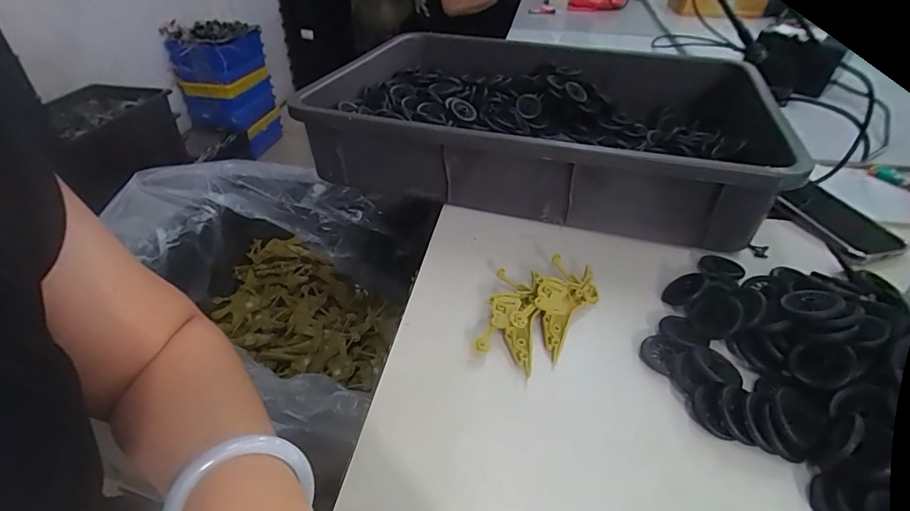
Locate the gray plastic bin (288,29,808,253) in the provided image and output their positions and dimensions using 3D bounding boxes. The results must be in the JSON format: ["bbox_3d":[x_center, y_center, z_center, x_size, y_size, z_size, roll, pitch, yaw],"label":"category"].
[{"bbox_3d":[0.108,-0.174,0.597,0.524,0.104,0.367,11,40,14],"label":"gray plastic bin"}]

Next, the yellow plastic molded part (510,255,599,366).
[{"bbox_3d":[0.087,0.039,0.382,0.044,0.022,0.092,22,44,26],"label":"yellow plastic molded part"}]

